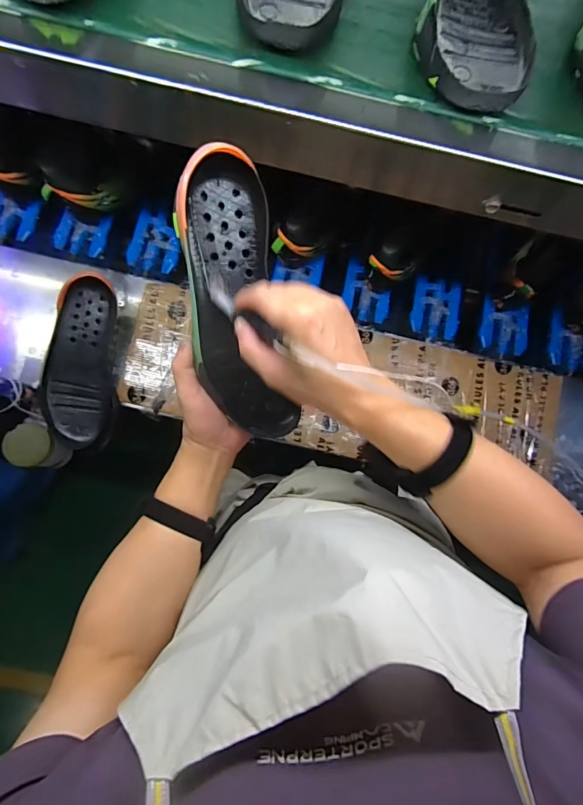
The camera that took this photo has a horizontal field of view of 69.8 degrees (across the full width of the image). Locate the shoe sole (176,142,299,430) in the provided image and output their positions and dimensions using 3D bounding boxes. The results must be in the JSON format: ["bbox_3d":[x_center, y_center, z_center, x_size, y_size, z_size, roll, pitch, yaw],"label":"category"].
[{"bbox_3d":[-0.056,-0.097,0.419,0.090,0.036,0.270,-7,104,-3],"label":"shoe sole"}]

